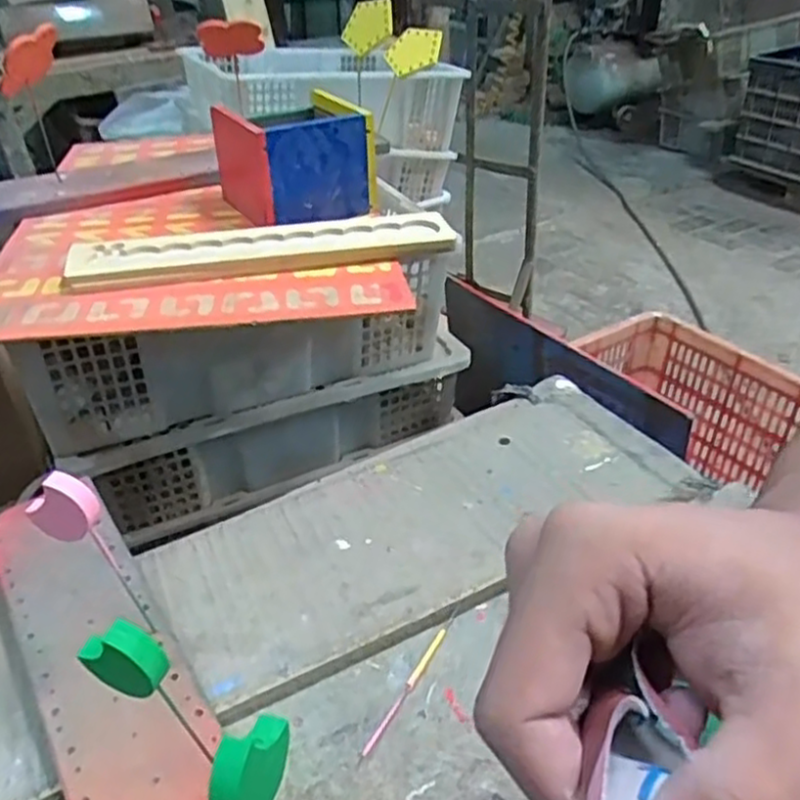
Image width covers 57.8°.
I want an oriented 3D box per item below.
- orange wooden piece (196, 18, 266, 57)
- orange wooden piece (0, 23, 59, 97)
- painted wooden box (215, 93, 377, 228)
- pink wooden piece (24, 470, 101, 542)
[{"bbox_3d":[-0.210,-0.440,0.882,0.110,0.052,0.014,16,71,28],"label":"orange wooden piece"},{"bbox_3d":[-0.398,-0.360,0.771,0.100,0.033,0.020,-34,25,25],"label":"orange wooden piece"},{"bbox_3d":[-0.123,-0.276,0.823,0.135,0.104,0.150,-21,38,-24],"label":"painted wooden box"},{"bbox_3d":[-0.194,0.061,0.416,0.044,0.040,0.012,5,35,12],"label":"pink wooden piece"}]

